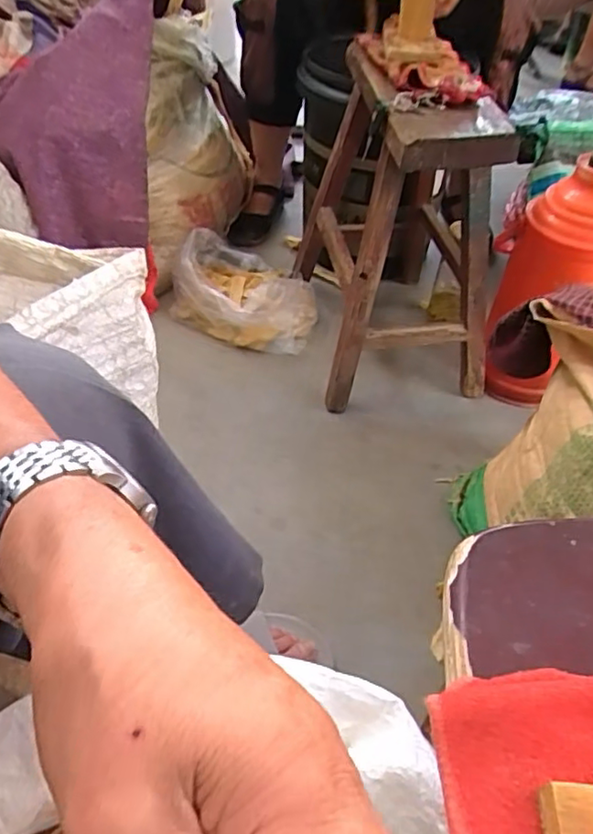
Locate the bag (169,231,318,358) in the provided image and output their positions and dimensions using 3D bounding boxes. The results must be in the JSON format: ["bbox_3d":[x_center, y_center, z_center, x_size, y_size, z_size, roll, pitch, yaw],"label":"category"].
[{"bbox_3d":[-0.078,-0.237,1.115,0.256,0.136,0.211,26,49,21],"label":"bag"}]

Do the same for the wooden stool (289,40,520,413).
[{"bbox_3d":[0.145,-0.302,0.988,0.235,0.429,0.406,-6,46,-9],"label":"wooden stool"}]

